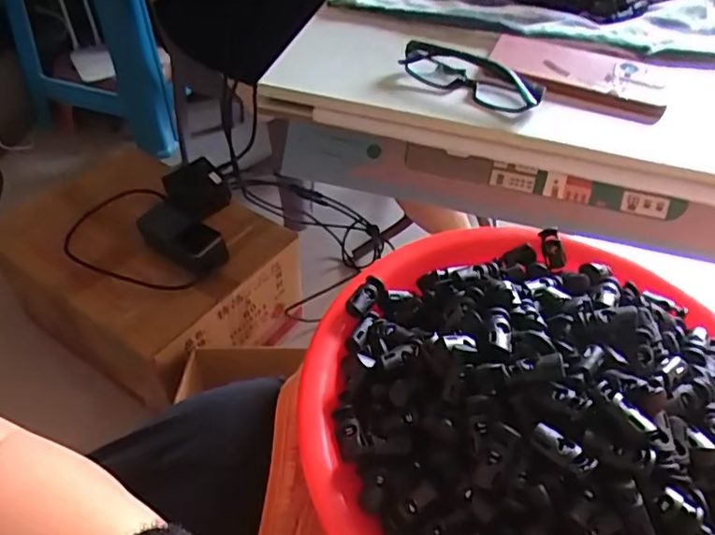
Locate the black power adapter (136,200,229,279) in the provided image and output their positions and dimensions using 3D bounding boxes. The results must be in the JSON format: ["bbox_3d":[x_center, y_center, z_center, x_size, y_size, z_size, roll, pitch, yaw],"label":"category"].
[{"bbox_3d":[-0.253,-0.046,0.800,0.147,0.037,0.064,31,53,23],"label":"black power adapter"}]

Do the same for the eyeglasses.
[{"bbox_3d":[0.110,-0.186,0.533,0.142,0.032,0.053,28,52,21],"label":"eyeglasses"}]

